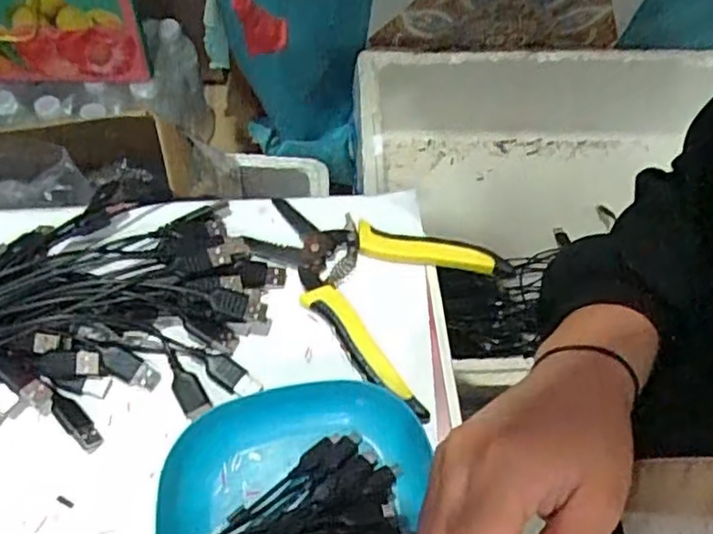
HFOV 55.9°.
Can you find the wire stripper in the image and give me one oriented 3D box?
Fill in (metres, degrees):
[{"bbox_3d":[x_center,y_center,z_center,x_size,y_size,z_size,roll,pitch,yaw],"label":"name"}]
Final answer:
[{"bbox_3d":[0.006,0.004,0.424,0.151,0.015,0.112,33,64,13],"label":"wire stripper"}]

